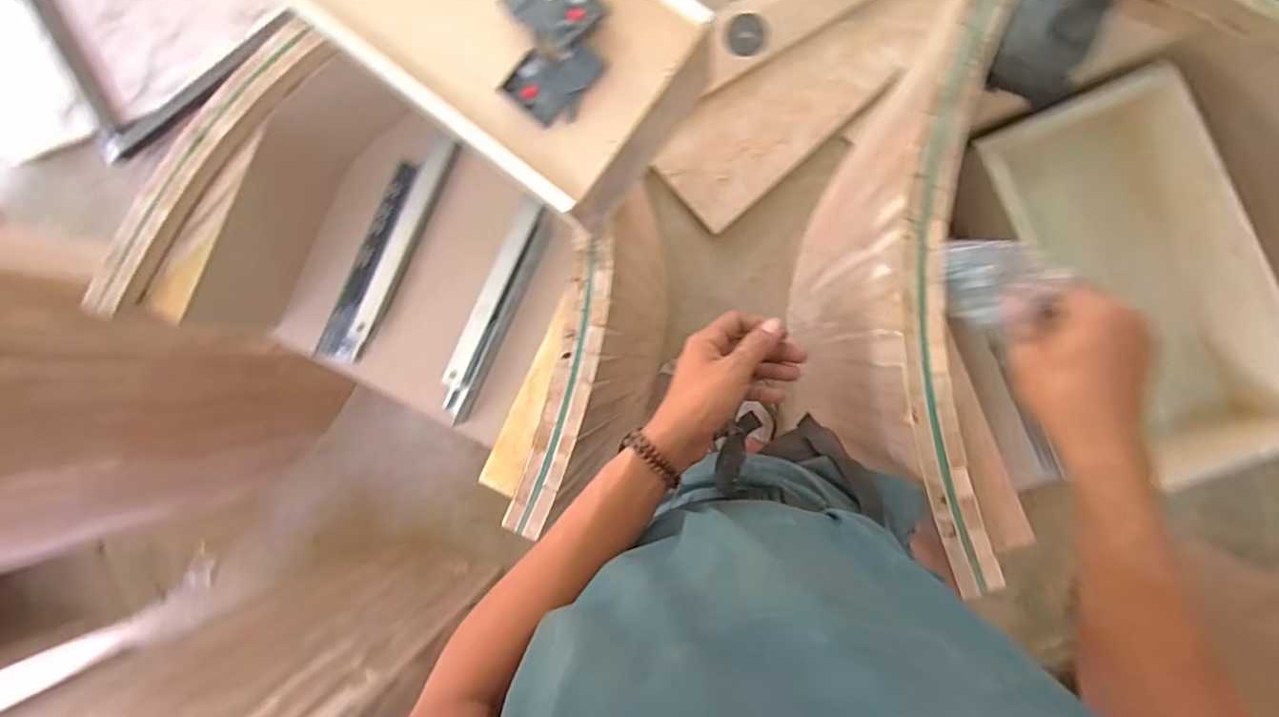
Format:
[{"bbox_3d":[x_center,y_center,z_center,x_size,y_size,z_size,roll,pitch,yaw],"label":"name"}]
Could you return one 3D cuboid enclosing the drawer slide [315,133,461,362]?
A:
[{"bbox_3d":[-0.358,-0.145,0.825,0.061,0.049,0.339,30,93,7],"label":"drawer slide"}]

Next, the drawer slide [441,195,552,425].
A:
[{"bbox_3d":[-0.205,-0.066,0.801,0.057,0.029,0.314,25,93,7],"label":"drawer slide"}]

